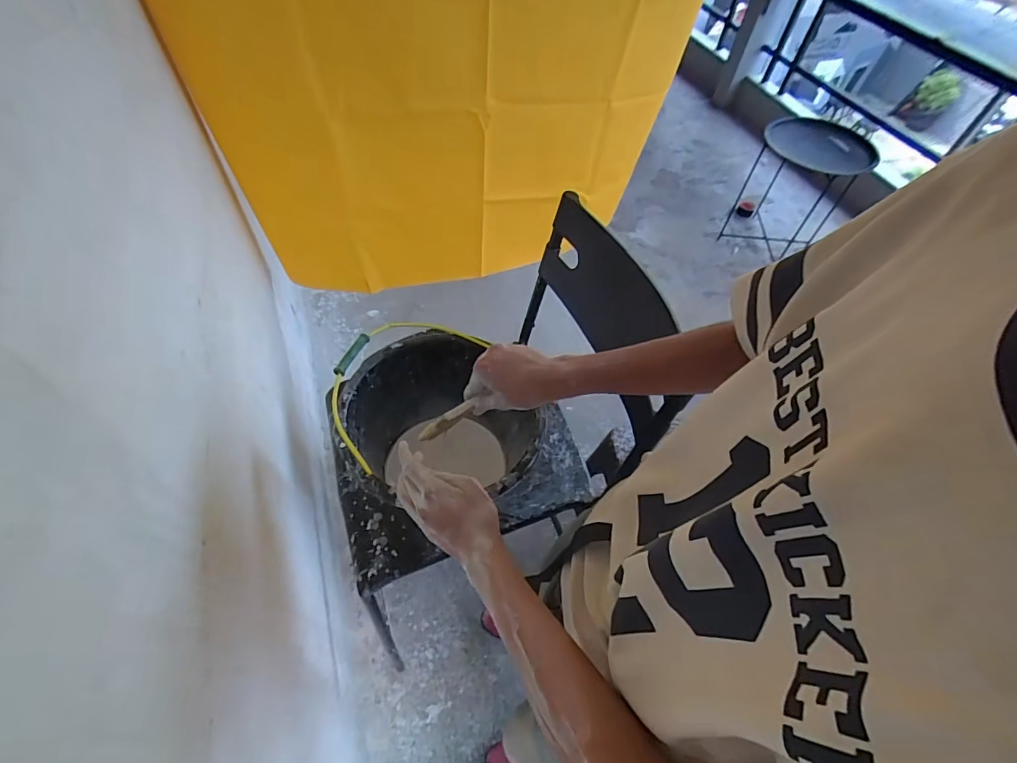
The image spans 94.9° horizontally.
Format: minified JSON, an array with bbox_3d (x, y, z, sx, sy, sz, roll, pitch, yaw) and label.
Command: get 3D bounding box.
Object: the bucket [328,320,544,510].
[{"bbox_3d":[-0.124,0.053,0.724,0.246,0.199,0.229,2,59,-3],"label":"bucket"}]

